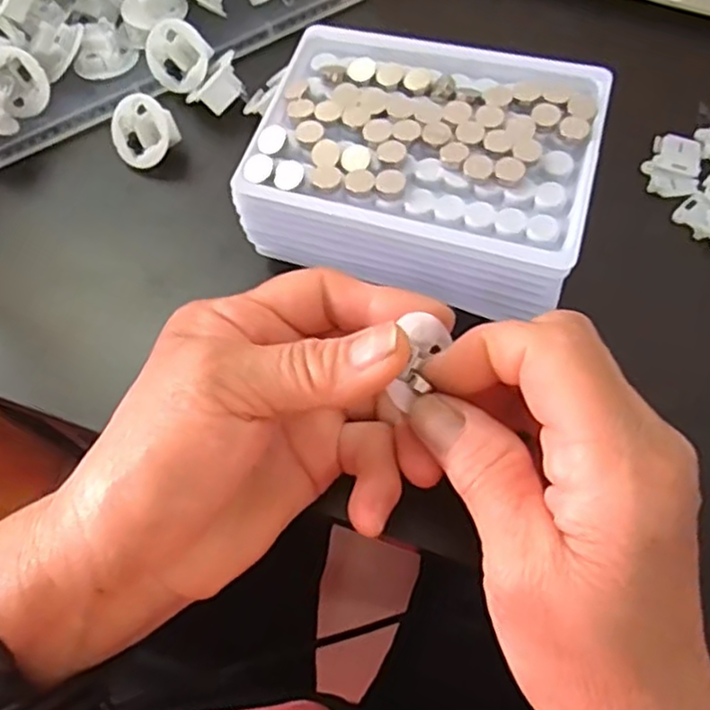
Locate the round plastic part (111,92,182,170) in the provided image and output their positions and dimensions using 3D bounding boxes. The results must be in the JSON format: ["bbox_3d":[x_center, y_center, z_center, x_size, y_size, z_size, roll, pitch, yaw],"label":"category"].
[{"bbox_3d":[-0.101,-0.108,0.341,0.033,0.015,0.033,4,103,19],"label":"round plastic part"}]

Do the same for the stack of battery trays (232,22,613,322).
[{"bbox_3d":[0.029,-0.076,0.294,0.129,0.049,0.105,14,68,10],"label":"stack of battery trays"}]

